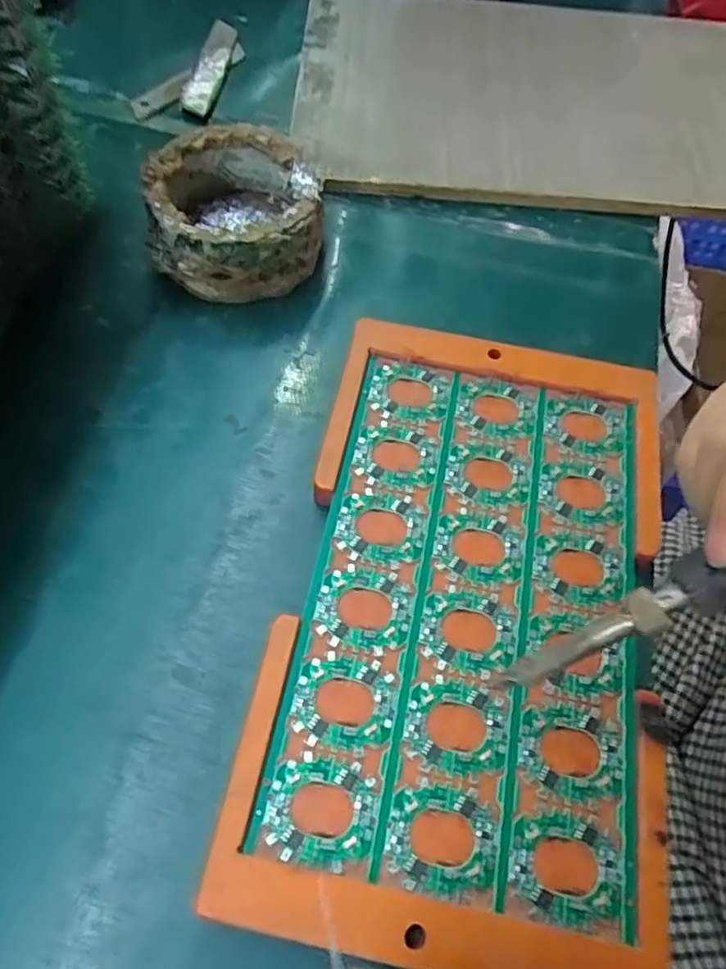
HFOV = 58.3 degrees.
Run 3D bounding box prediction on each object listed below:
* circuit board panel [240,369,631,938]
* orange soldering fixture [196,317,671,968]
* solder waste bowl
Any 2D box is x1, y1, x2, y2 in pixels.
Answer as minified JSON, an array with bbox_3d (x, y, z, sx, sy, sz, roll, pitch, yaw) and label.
[{"bbox_3d":[0.042,0.040,0.248,0.120,0.004,0.201,11,61,4],"label":"circuit board panel"},{"bbox_3d":[0.042,0.042,0.250,0.137,0.018,0.235,12,62,3],"label":"orange soldering fixture"},{"bbox_3d":[-0.063,-0.135,0.324,0.079,0.040,0.081,1,62,-3],"label":"solder waste bowl"}]

